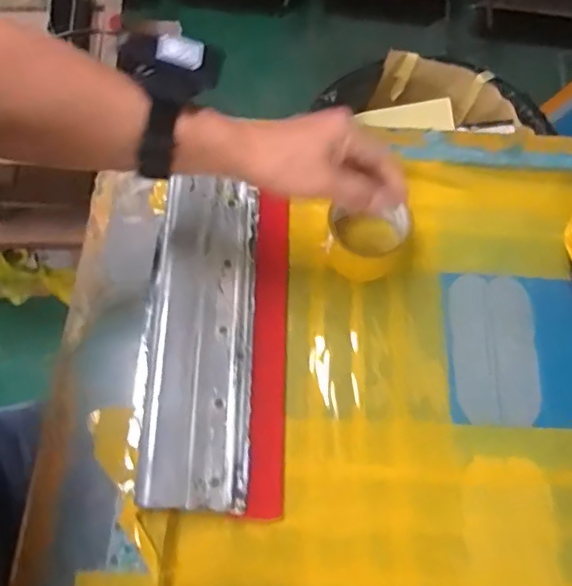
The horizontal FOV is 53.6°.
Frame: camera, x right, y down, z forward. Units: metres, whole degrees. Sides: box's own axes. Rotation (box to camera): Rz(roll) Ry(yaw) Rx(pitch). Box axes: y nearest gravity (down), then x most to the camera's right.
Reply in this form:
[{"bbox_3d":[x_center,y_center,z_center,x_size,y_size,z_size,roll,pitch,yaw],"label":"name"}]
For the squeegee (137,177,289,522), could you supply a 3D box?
[{"bbox_3d":[-0.080,0.035,0.544,0.120,0.030,0.325,11,67,-24],"label":"squeegee"}]

